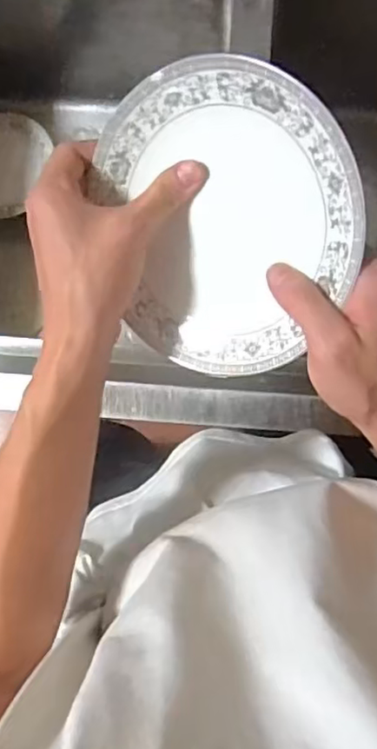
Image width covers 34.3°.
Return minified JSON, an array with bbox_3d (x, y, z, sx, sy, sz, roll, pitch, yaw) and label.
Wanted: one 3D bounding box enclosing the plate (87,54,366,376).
[{"bbox_3d":[0.021,-0.087,0.350,0.154,0.014,0.170,-6,106,35],"label":"plate"}]

